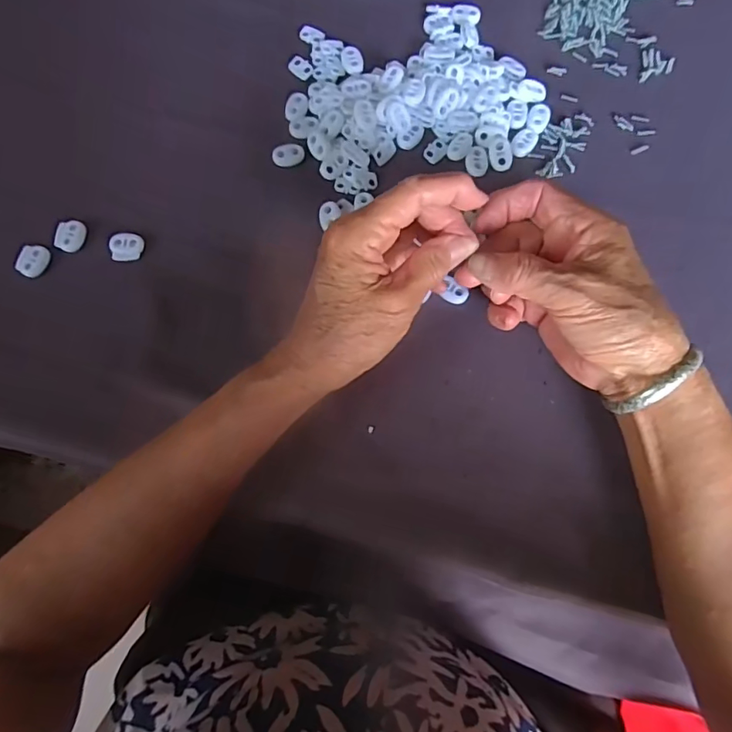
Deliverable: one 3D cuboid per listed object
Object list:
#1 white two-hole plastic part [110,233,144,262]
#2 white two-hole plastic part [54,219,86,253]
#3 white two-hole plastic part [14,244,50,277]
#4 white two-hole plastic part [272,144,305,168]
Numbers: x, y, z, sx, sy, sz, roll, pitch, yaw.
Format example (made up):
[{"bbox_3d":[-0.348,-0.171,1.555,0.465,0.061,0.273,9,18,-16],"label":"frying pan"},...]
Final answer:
[{"bbox_3d":[-0.164,-0.082,0.344,0.020,0.005,0.020,-7,77,-1],"label":"white two-hole plastic part"},{"bbox_3d":[-0.202,-0.090,0.344,0.016,0.006,0.023,8,77,2],"label":"white two-hole plastic part"},{"bbox_3d":[-0.226,-0.072,0.340,0.016,0.009,0.022,32,79,7],"label":"white two-hole plastic part"},{"bbox_3d":[-0.055,-0.149,0.356,0.022,0.006,0.013,-17,77,-4],"label":"white two-hole plastic part"}]

